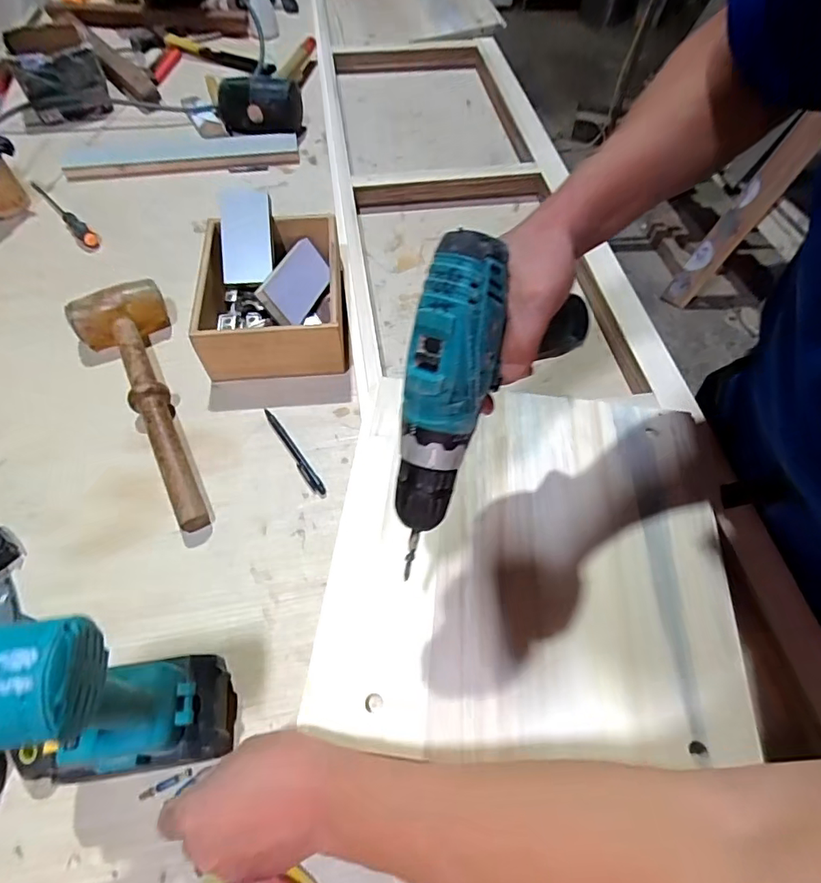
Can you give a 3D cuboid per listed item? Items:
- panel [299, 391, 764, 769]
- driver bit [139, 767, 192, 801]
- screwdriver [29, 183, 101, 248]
[{"bbox_3d":[0.108,0.101,0.481,0.356,0.030,0.340,5,59,2],"label":"panel"},{"bbox_3d":[-0.199,0.278,0.410,0.040,0.004,0.007,-18,61,-24],"label":"driver bit"},{"bbox_3d":[-0.538,-0.356,0.780,0.025,0.019,0.196,-39,68,-22],"label":"screwdriver"}]

